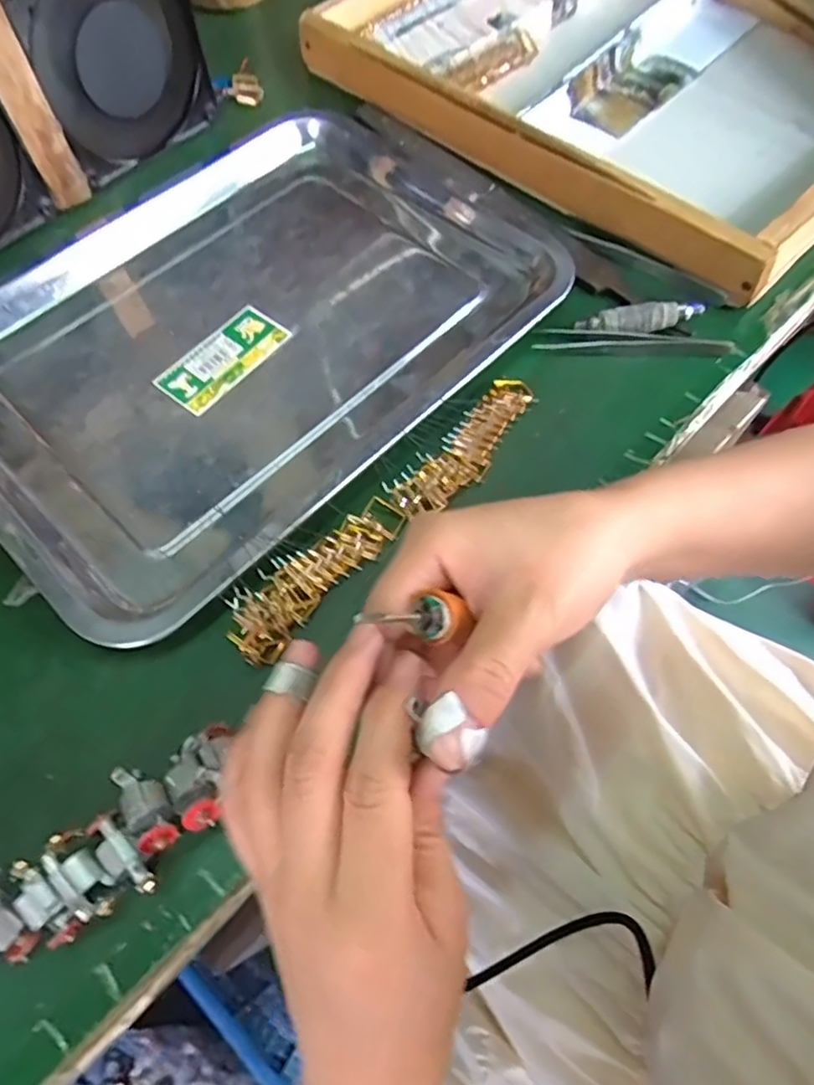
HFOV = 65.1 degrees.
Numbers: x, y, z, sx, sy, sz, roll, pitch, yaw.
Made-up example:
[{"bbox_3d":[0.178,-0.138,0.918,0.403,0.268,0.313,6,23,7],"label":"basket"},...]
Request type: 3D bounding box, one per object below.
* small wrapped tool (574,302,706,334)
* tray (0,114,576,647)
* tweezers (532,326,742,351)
[{"bbox_3d":[0.137,-0.132,0.374,0.069,0.014,0.012,-1,65,0],"label":"small wrapped tool"},{"bbox_3d":[-0.102,-0.135,0.382,0.268,0.021,0.348,41,72,18],"label":"tray"},{"bbox_3d":[0.132,-0.119,0.373,0.111,0.007,0.013,3,65,2],"label":"tweezers"}]

